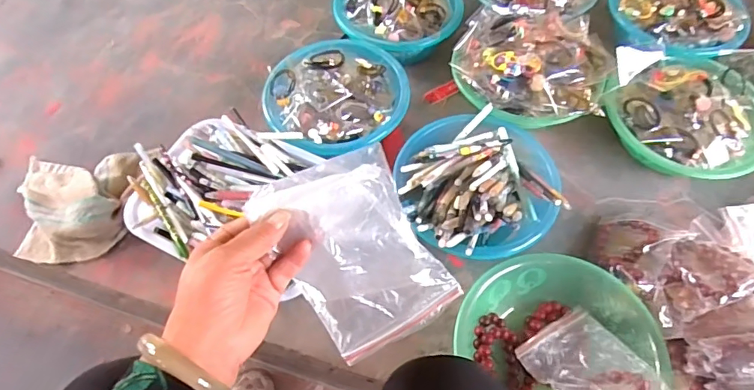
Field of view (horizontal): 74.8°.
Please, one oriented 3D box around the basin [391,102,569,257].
[{"bbox_3d":[0.135,-0.021,0.677,0.209,0.088,0.213,0,58,1],"label":"basin"}]

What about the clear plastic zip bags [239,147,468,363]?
[{"bbox_3d":[-0.016,0.048,0.400,0.109,0.033,0.161,-29,106,4],"label":"clear plastic zip bags"}]

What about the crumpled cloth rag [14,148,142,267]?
[{"bbox_3d":[-0.450,0.003,0.726,0.188,0.058,0.178,-7,60,-4],"label":"crumpled cloth rag"}]

